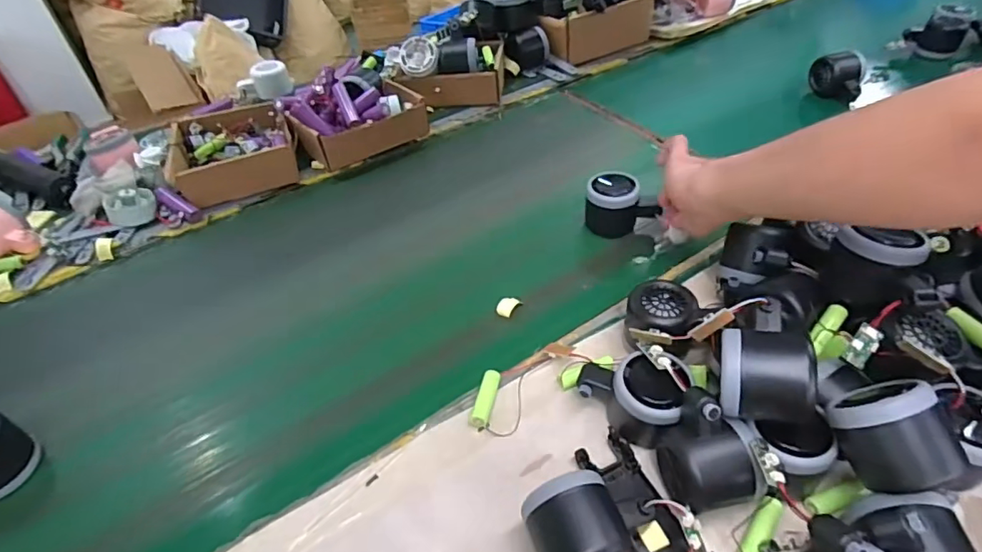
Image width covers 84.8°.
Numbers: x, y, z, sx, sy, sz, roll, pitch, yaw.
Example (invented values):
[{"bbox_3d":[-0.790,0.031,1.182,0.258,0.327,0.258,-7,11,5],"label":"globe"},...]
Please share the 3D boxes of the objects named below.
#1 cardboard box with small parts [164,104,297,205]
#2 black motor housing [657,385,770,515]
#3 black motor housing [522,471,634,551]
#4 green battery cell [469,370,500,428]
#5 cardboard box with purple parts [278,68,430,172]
[{"bbox_3d":[-0.349,-0.168,0.734,0.152,0.047,0.175,-17,45,-13],"label":"cardboard box with small parts"},{"bbox_3d":[0.146,0.120,0.364,0.060,0.068,0.061,-8,44,-4],"label":"black motor housing"},{"bbox_3d":[0.054,0.165,0.343,0.057,0.053,0.058,-16,45,-12],"label":"black motor housing"},{"bbox_3d":[-0.004,0.100,0.442,0.015,0.014,0.049,8,45,13],"label":"green battery cell"},{"bbox_3d":[-0.191,-0.231,0.752,0.173,0.085,0.111,-25,48,-21],"label":"cardboard box with purple parts"}]

